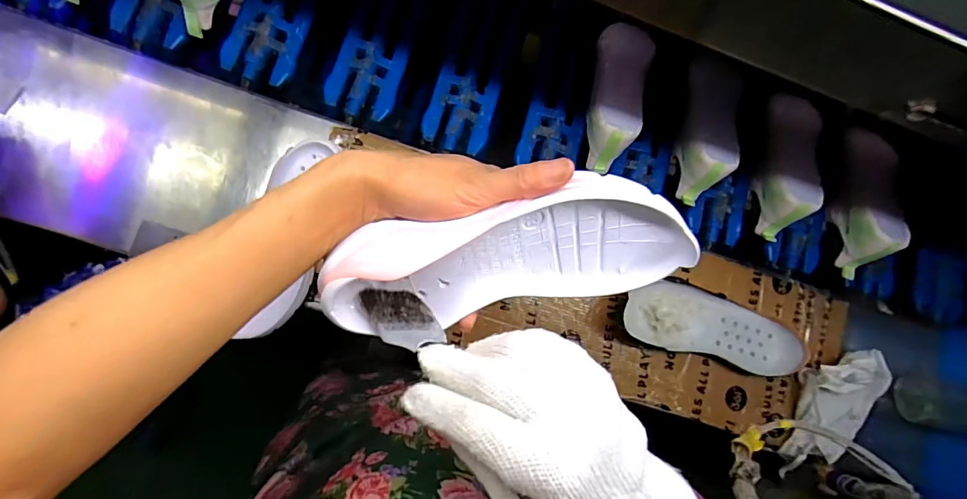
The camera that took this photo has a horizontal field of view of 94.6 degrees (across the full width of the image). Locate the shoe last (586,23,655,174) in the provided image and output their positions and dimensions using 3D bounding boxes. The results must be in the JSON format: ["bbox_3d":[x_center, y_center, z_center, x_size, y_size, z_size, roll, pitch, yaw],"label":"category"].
[{"bbox_3d":[0.180,-0.207,0.615,0.079,0.090,0.199,18,82,-5],"label":"shoe last"}]

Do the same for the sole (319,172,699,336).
[{"bbox_3d":[0.018,0.007,0.288,0.222,0.050,0.093,-6,121,-3],"label":"sole"}]

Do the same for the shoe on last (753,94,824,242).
[{"bbox_3d":[0.441,-0.110,0.654,0.083,0.089,0.188,3,83,-7],"label":"shoe on last"}]

